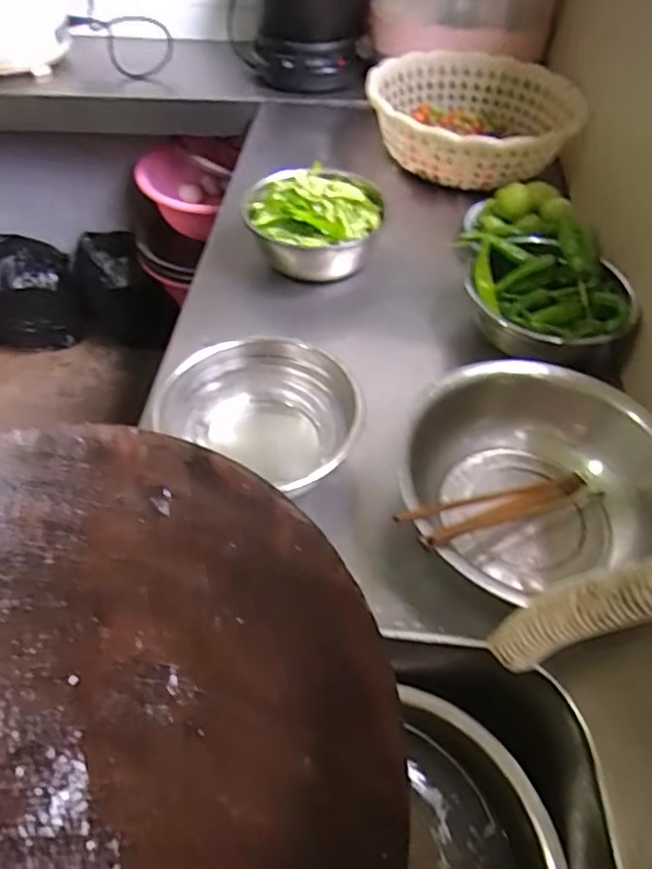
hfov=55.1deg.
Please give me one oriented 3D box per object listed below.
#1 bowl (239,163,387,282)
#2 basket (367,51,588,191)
[{"bbox_3d":[-0.016,-0.272,0.831,0.164,0.111,0.151,1,49,-1],"label":"bowl"},{"bbox_3d":[0.239,-0.509,1.017,0.336,0.094,0.321,0,49,-2],"label":"basket"}]

